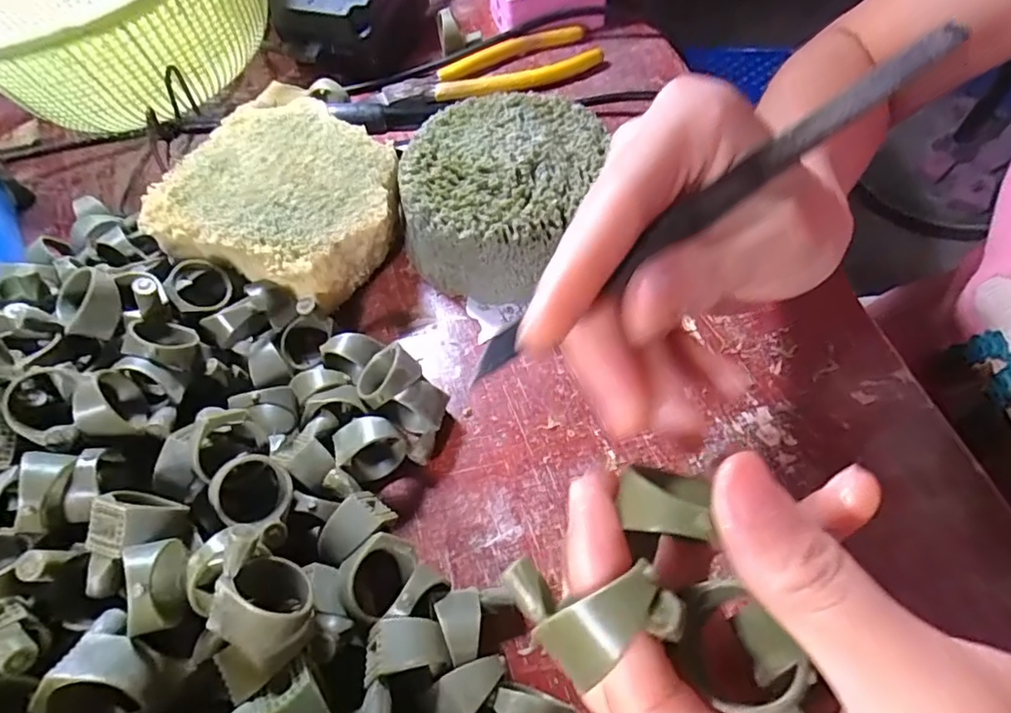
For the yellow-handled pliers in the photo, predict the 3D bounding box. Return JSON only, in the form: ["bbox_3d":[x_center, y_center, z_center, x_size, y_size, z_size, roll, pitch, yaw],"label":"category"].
[{"bbox_3d":[-0.013,-0.179,0.358,0.146,0.009,0.044,-19,59,-8],"label":"yellow-handled pliers"}]

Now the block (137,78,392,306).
[{"bbox_3d":[-0.100,-0.076,0.284,0.113,0.043,0.102,18,62,14],"label":"block"}]

